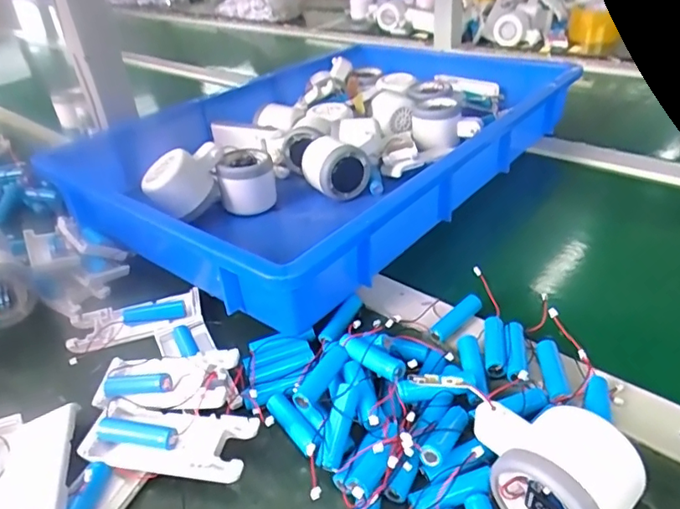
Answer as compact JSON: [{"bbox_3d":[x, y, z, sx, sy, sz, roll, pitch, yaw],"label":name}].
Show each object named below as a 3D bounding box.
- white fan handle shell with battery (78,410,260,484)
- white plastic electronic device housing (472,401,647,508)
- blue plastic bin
[{"bbox_3d":[-0.103,0.117,0.335,0.100,0.025,0.038,3,36,13],"label":"white fan handle shell with battery"},{"bbox_3d":[0.110,0.112,0.287,0.056,0.053,0.081,-32,42,-32],"label":"white plastic electronic device housing"},{"bbox_3d":[0.007,-0.146,0.642,0.386,0.082,0.569,22,44,35],"label":"blue plastic bin"}]

